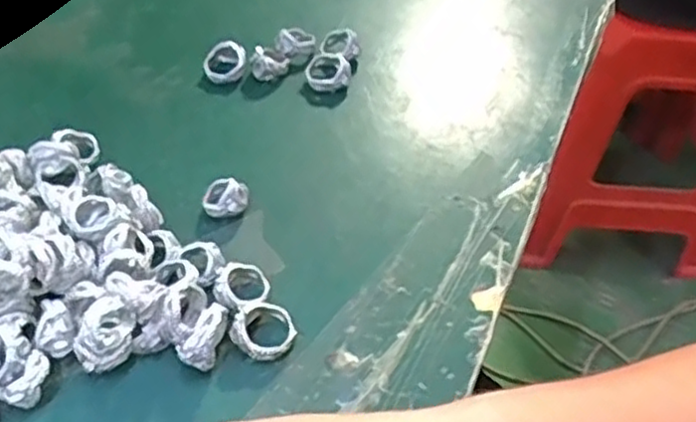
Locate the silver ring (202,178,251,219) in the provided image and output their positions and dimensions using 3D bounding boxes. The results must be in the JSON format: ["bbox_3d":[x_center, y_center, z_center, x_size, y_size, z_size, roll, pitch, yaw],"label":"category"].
[{"bbox_3d":[-0.069,-0.007,0.397,0.025,0.016,0.021,1,48,-2],"label":"silver ring"}]

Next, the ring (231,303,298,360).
[{"bbox_3d":[-0.040,0.058,0.343,0.025,0.017,0.029,33,55,24],"label":"ring"}]

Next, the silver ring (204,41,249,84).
[{"bbox_3d":[-0.082,-0.099,0.475,0.028,0.021,0.022,2,48,-1],"label":"silver ring"}]

